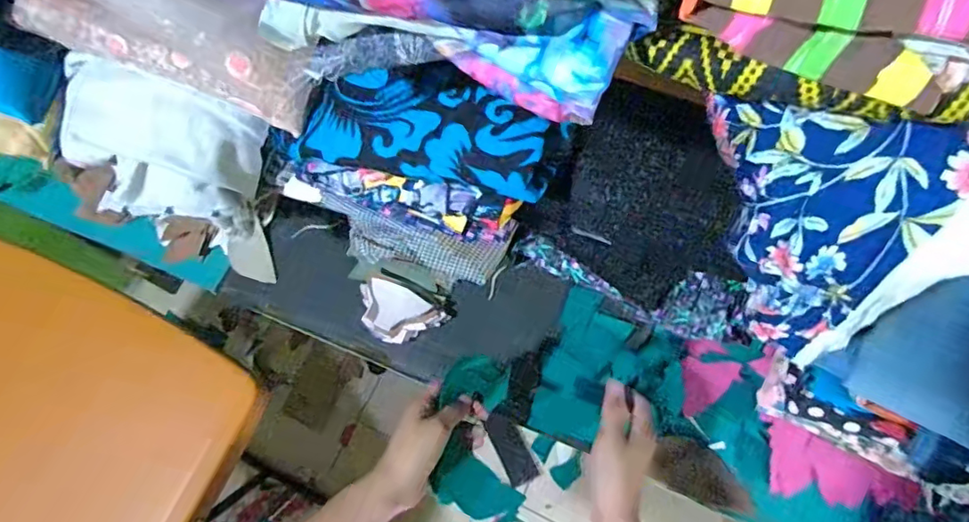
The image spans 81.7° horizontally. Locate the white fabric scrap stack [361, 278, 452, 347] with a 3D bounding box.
[{"bbox_3d":[-0.109,0.065,0.685,0.103,0.020,0.069,29,72,12],"label":"white fabric scrap stack"}]

